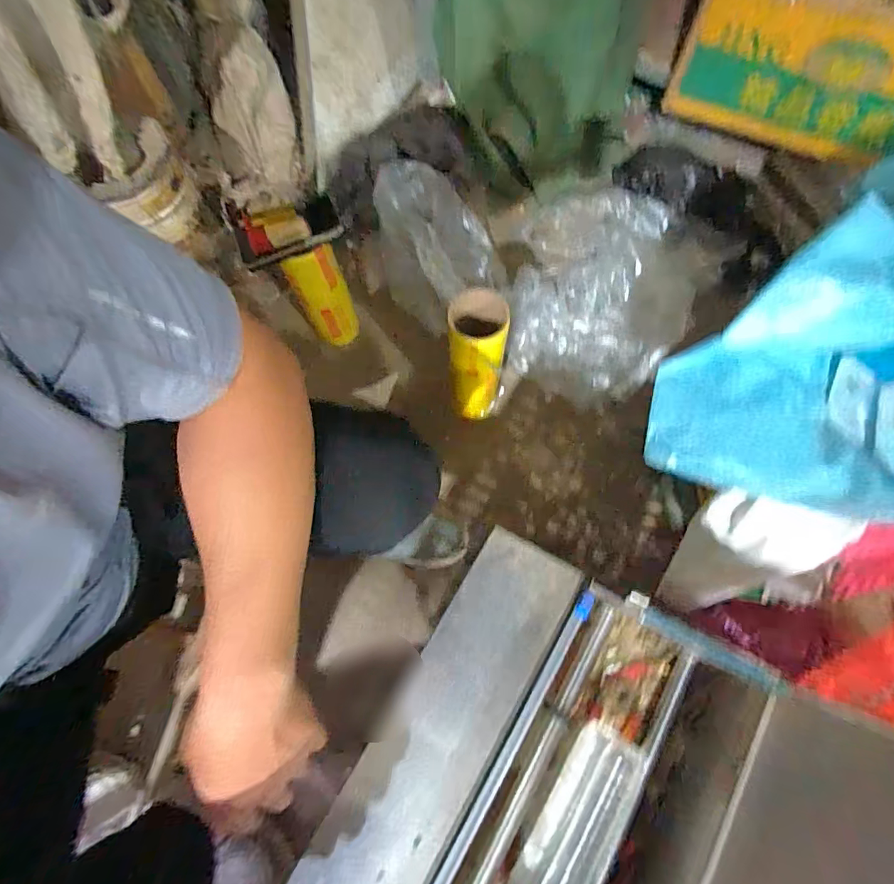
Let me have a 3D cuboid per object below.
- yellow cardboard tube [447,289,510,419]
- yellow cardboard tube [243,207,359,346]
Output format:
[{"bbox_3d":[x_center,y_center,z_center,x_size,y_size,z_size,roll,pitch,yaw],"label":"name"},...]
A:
[{"bbox_3d":[0.049,-0.123,0.794,0.086,0.294,0.081,9,73,5],"label":"yellow cardboard tube"},{"bbox_3d":[-0.238,-0.269,0.833,0.111,0.306,0.085,-26,73,-7],"label":"yellow cardboard tube"}]

